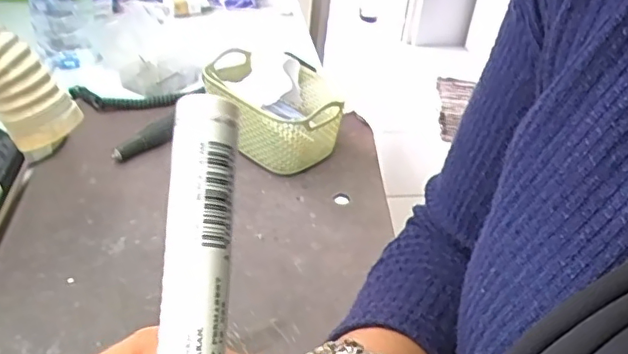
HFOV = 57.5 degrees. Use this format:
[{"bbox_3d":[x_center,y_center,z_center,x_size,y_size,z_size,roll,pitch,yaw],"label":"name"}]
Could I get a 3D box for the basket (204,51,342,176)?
[{"bbox_3d":[-0.052,-0.075,0.695,0.123,0.090,0.163,-26,47,-37],"label":"basket"}]

